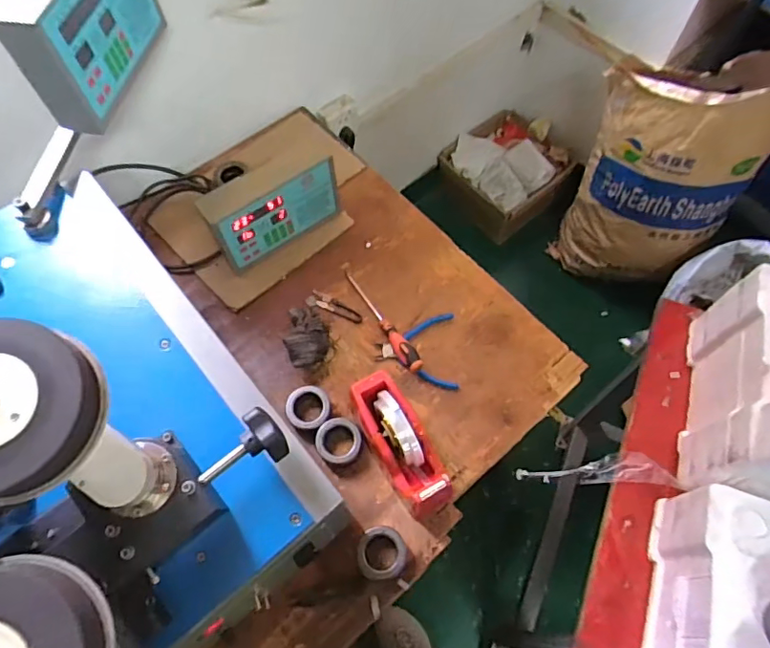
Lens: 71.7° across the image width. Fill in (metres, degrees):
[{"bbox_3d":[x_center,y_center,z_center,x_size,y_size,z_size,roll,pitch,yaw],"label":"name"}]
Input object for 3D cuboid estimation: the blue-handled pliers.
[{"bbox_3d":[0.051,0.044,0.881,0.131,0.017,0.127,0,65,-1],"label":"blue-handled pliers"}]

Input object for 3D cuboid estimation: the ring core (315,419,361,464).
[{"bbox_3d":[-0.069,0.178,0.805,0.066,0.033,0.066,0,65,-1],"label":"ring core"}]

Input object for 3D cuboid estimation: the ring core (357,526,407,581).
[{"bbox_3d":[-0.004,0.315,0.734,0.065,0.032,0.067,0,65,-1],"label":"ring core"}]

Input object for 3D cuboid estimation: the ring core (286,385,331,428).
[{"bbox_3d":[-0.117,0.131,0.821,0.066,0.032,0.068,0,65,-1],"label":"ring core"}]

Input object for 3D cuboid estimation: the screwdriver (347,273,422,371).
[{"bbox_3d":[-0.009,-0.009,0.889,0.025,0.033,0.225,-32,69,-15],"label":"screwdriver"}]

